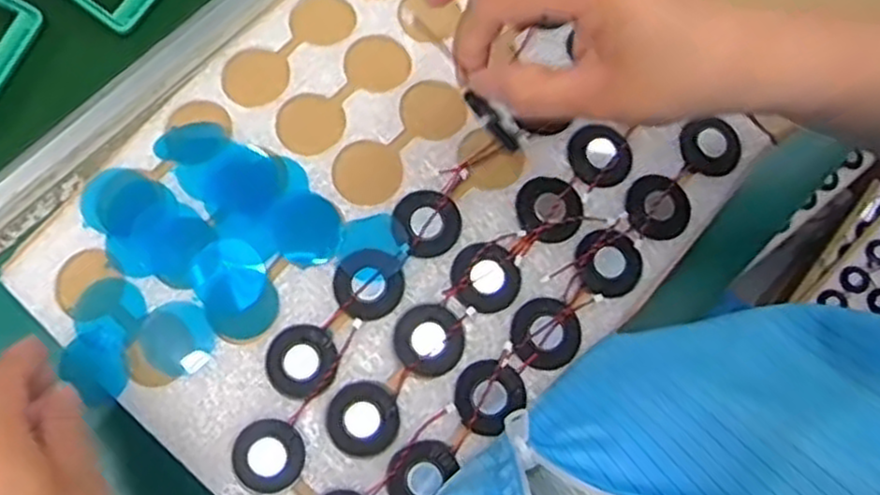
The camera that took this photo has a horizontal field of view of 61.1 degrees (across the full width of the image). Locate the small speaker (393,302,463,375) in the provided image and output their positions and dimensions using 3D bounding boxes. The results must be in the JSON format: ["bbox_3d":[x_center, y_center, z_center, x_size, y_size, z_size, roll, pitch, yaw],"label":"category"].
[{"bbox_3d":[-0.005,0.044,0.356,0.031,0.004,0.033,0,76,-2],"label":"small speaker"}]

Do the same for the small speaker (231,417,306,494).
[{"bbox_3d":[-0.079,0.096,0.345,0.032,0.004,0.032,0,76,-2],"label":"small speaker"}]

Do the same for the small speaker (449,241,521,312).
[{"bbox_3d":[0.022,0.014,0.363,0.032,0.004,0.034,0,76,-2],"label":"small speaker"}]

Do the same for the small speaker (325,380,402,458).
[{"bbox_3d":[-0.036,0.080,0.349,0.033,0.004,0.033,0,76,-2],"label":"small speaker"}]

